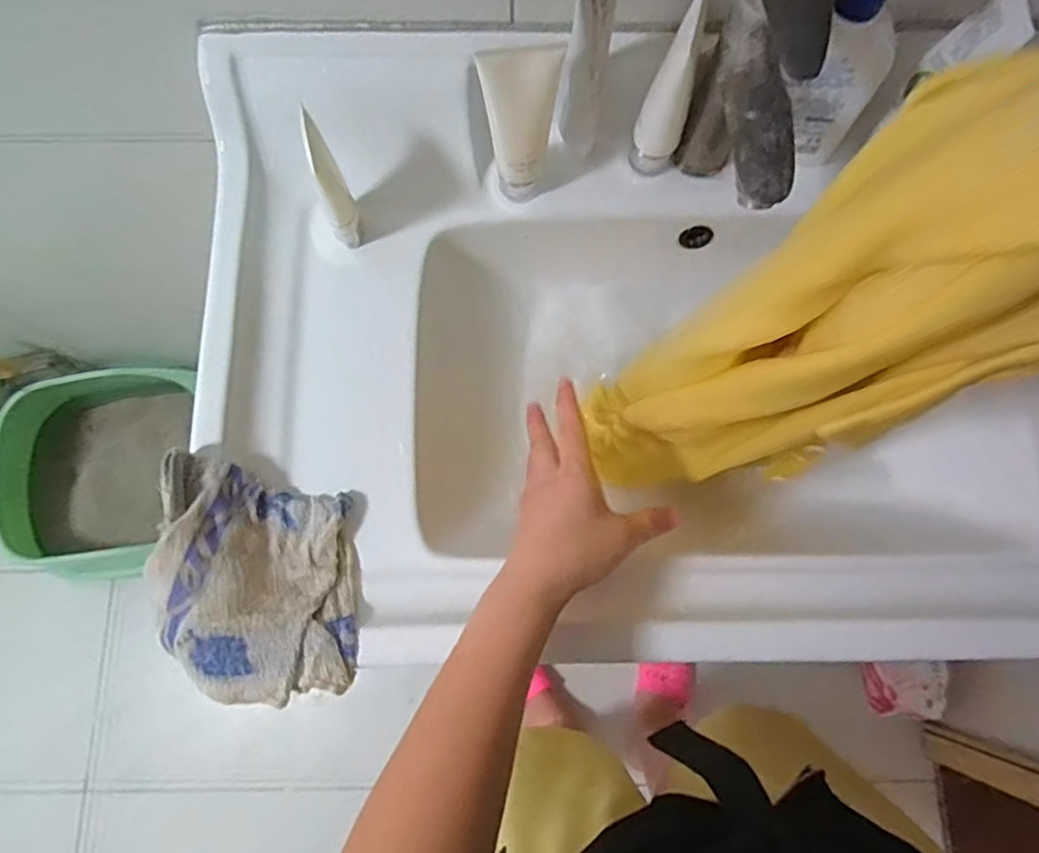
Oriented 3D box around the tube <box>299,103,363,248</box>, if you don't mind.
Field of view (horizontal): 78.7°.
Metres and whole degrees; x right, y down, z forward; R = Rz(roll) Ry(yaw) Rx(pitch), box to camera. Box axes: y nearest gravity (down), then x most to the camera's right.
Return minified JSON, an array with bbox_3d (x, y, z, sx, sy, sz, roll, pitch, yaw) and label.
[{"bbox_3d":[-0.139,-0.176,0.474,0.024,0.119,0.046,-26,78,-7],"label":"tube"}]

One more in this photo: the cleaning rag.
[{"bbox_3d":[-0.183,0.102,0.449,0.127,0.053,0.172,-6,77,-2],"label":"cleaning rag"}]

